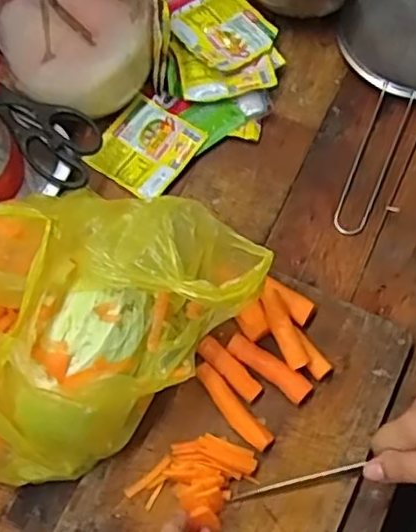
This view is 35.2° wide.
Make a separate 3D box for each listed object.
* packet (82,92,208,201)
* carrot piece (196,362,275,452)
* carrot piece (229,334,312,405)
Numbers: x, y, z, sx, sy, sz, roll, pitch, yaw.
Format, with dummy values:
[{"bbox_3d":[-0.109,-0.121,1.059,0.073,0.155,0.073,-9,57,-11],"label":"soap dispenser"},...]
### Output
[{"bbox_3d":[-0.055,-0.107,0.586,0.080,0.014,0.081,33,73,11],"label":"packet"},{"bbox_3d":[0.019,0.106,0.491,0.017,0.007,0.076,-39,75,-14],"label":"carrot piece"},{"bbox_3d":[0.046,0.076,0.498,0.070,0.012,0.018,36,73,12],"label":"carrot piece"}]

